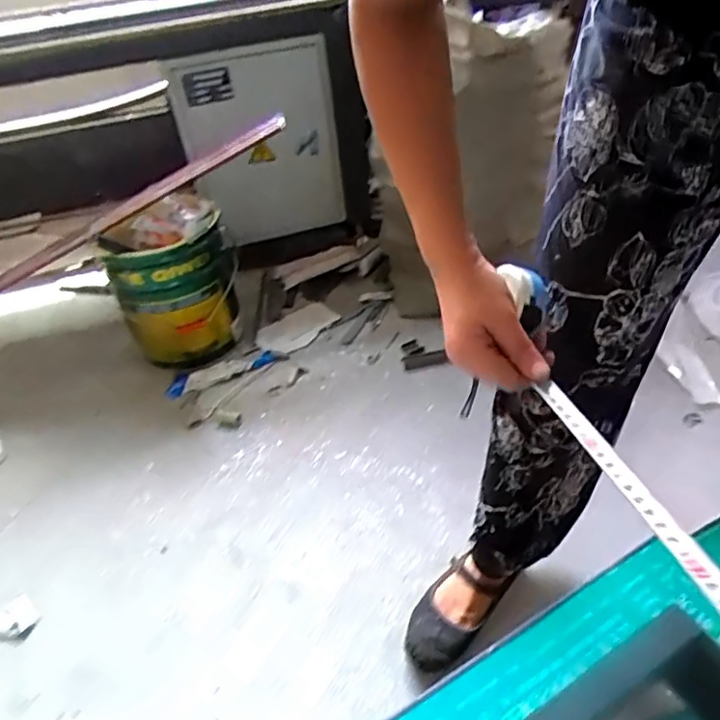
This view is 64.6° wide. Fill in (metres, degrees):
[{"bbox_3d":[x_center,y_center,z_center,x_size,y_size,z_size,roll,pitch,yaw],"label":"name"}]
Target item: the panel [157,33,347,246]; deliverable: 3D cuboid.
[{"bbox_3d":[-0.239,-0.565,1.478,0.434,0.470,0.094,-24,23,-33],"label":"panel"}]

